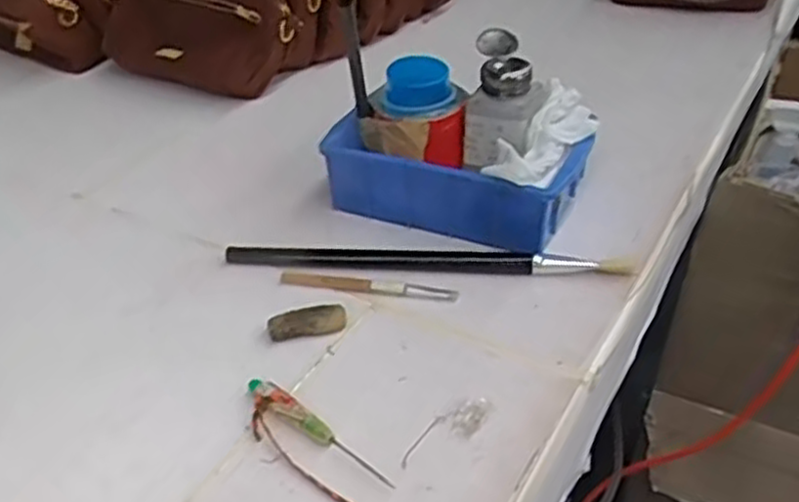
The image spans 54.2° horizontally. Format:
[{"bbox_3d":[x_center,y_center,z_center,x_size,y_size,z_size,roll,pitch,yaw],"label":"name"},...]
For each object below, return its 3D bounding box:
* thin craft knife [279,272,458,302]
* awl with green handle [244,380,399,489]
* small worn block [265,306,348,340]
[{"bbox_3d":[-0.023,0.024,0.555,0.126,0.006,0.012,3,36,10],"label":"thin craft knife"},{"bbox_3d":[-0.050,0.103,0.452,0.113,0.012,0.015,23,44,33],"label":"awl with green handle"},{"bbox_3d":[-0.063,0.047,0.527,0.053,0.013,0.021,-9,36,-6],"label":"small worn block"}]

